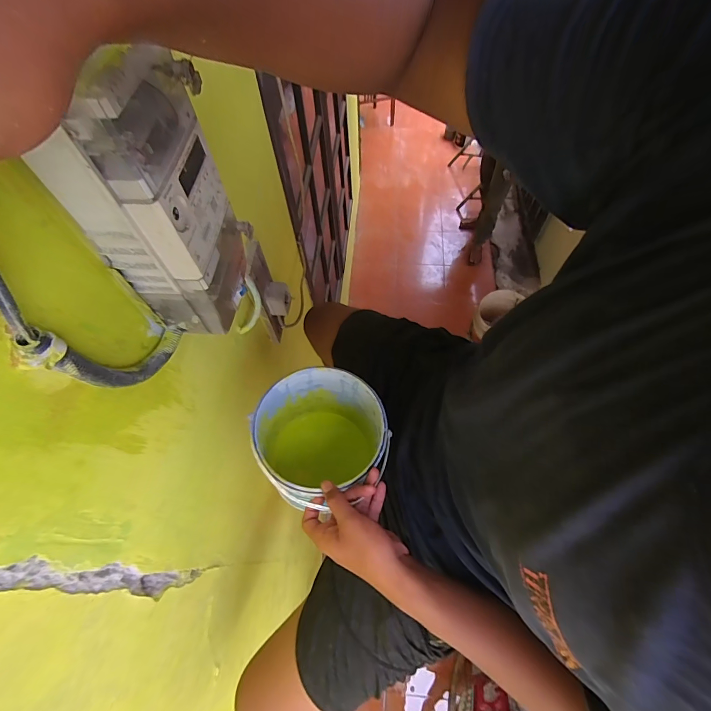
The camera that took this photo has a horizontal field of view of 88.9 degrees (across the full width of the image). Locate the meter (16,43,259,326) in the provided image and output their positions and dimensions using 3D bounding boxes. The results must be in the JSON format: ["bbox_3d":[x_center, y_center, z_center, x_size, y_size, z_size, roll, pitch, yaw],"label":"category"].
[{"bbox_3d":[-0.190,-0.146,0.380,0.081,0.259,0.142,12,63,9],"label":"meter"}]

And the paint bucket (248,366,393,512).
[{"bbox_3d":[-0.046,0.140,0.579,0.174,0.222,0.185,-1,62,2],"label":"paint bucket"}]

